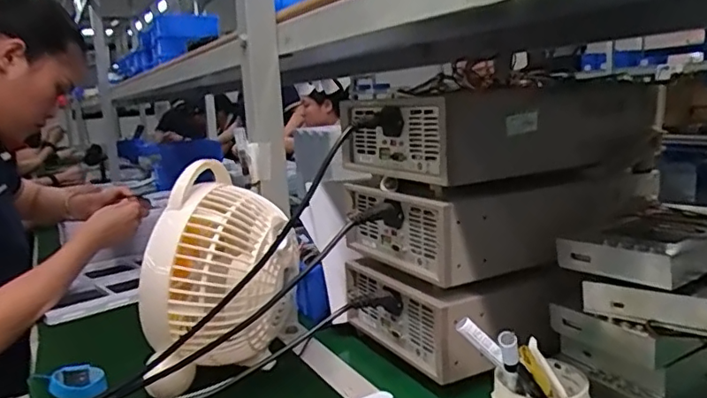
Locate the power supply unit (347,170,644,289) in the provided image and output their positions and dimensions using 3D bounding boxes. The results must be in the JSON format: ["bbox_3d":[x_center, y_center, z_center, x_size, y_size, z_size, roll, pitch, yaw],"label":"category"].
[{"bbox_3d":[0.173,0.012,0.715,0.309,0.094,0.220,-10,12,-30],"label":"power supply unit"}]

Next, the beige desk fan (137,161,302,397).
[{"bbox_3d":[-0.146,0.089,0.644,0.161,0.211,0.173,-4,10,-1],"label":"beige desk fan"}]

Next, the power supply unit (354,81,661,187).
[{"bbox_3d":[0.179,-0.088,0.699,0.335,0.086,0.222,-10,12,-30],"label":"power supply unit"}]

